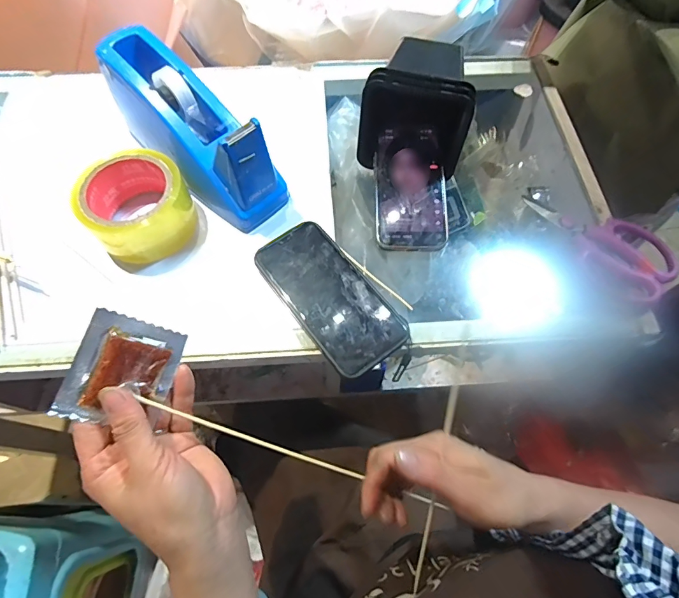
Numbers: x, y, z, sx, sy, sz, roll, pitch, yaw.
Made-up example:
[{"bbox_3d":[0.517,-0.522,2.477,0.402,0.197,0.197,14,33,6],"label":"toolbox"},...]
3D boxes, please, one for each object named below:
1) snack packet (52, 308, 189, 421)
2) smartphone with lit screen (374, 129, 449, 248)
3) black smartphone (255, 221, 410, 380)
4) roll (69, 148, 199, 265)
[{"bbox_3d":[-0.140,0.048,0.264,0.058,0.009,0.068,23,82,-23],"label":"snack packet"},{"bbox_3d":[0.075,-0.120,0.431,0.072,0.008,0.144,0,74,0],"label":"smartphone with lit screen"},{"bbox_3d":[-0.009,-0.005,0.386,0.078,0.006,0.157,-34,70,-16],"label":"black smartphone"},{"bbox_3d":[-0.200,-0.093,0.407,0.098,0.052,0.095,0,65,-1],"label":"roll"}]

